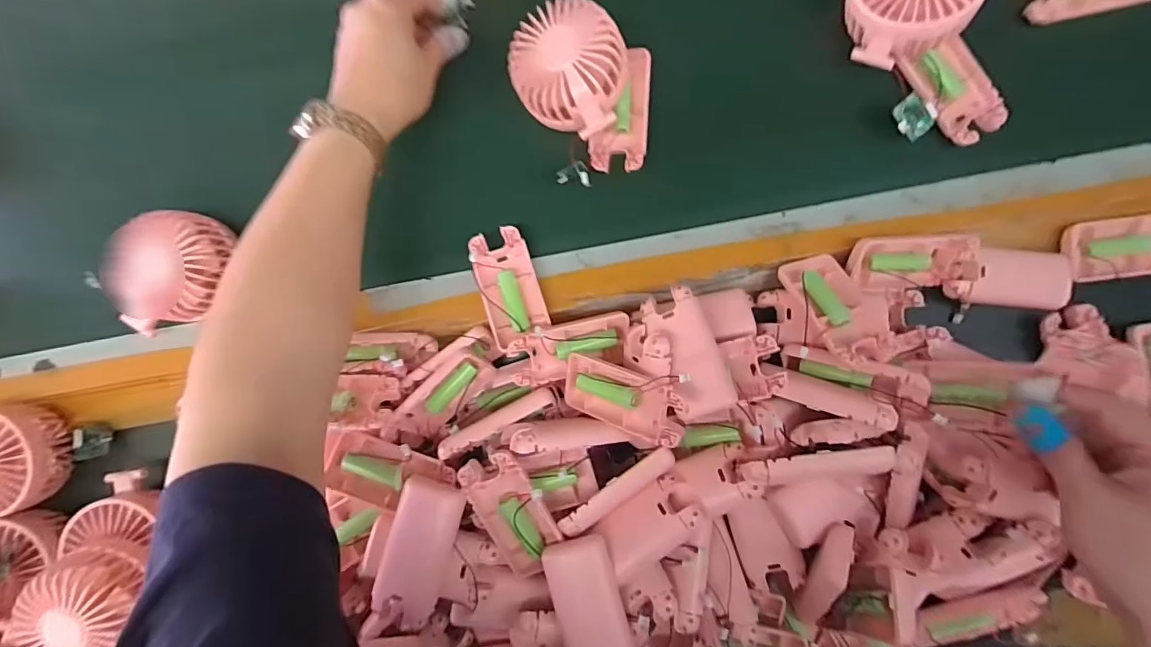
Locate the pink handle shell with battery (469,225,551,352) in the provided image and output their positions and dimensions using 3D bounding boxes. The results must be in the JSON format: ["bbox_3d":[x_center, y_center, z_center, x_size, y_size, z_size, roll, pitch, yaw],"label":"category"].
[{"bbox_3d":[-0.053,-0.030,0.388,0.045,0.017,0.087,-19,89,3],"label":"pink handle shell with battery"}]

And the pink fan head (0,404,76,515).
[{"bbox_3d":[-0.479,0.114,0.410,0.081,0.041,0.088,-5,89,3],"label":"pink fan head"}]

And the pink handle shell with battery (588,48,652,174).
[{"bbox_3d":[0.036,-0.172,0.395,0.045,0.010,0.095,4,90,3],"label":"pink handle shell with battery"}]

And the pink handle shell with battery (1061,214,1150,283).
[{"bbox_3d":[0.437,-0.061,0.383,0.087,0.023,0.046,-7,89,3],"label":"pink handle shell with battery"}]

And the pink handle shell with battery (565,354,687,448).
[{"bbox_3d":[0.035,0.055,0.355,0.094,0.014,0.048,17,113,30],"label":"pink handle shell with battery"}]

